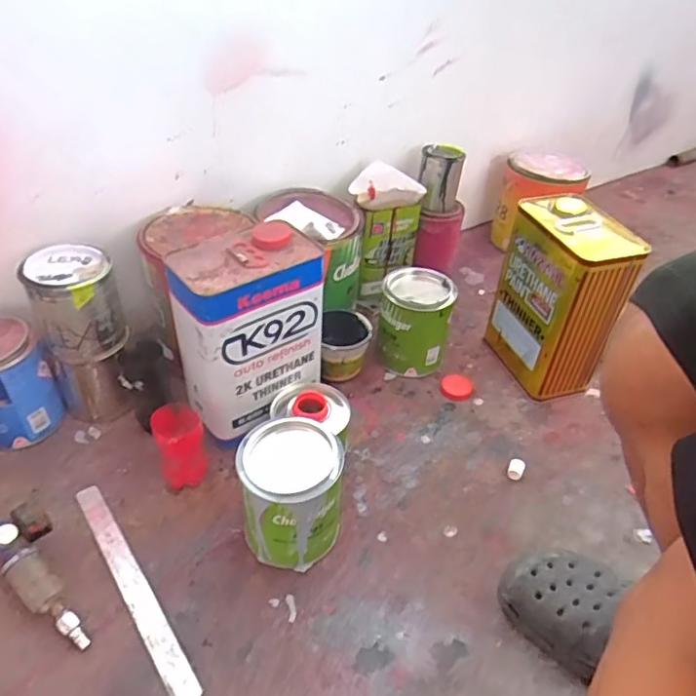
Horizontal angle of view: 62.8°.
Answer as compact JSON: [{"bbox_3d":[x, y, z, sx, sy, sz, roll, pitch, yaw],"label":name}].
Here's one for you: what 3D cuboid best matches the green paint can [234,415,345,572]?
[{"bbox_3d":[-0.061,0.161,0.620,0.105,0.139,0.096,1,40,-2],"label":"green paint can"}]

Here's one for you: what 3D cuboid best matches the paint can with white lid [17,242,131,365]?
[{"bbox_3d":[-0.333,-0.053,0.705,0.101,0.112,0.103,-18,45,-22],"label":"paint can with white lid"}]

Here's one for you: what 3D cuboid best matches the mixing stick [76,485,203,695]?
[{"bbox_3d":[-0.231,0.248,0.608,0.028,0.004,0.285,-25,47,-29],"label":"mixing stick"}]

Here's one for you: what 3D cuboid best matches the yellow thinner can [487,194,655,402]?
[{"bbox_3d":[0.298,-0.067,0.830,0.103,0.251,0.171,-14,42,-19],"label":"yellow thinner can"}]

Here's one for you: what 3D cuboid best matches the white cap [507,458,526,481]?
[{"bbox_3d":[0.219,0.156,0.741,0.020,0.016,0.024,21,43,20],"label":"white cap"}]

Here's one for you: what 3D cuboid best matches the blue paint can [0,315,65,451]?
[{"bbox_3d":[-0.431,0.048,0.719,0.097,0.135,0.099,2,40,-2],"label":"blue paint can"}]

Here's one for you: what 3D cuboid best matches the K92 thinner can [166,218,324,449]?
[{"bbox_3d":[-0.121,-0.029,0.710,0.172,0.212,0.111,-27,49,-30],"label":"K92 thinner can"}]

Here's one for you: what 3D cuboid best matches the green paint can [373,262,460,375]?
[{"bbox_3d":[0.095,-0.036,0.853,0.109,0.133,0.093,6,40,3],"label":"green paint can"}]

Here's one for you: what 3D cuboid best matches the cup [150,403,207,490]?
[{"bbox_3d":[-0.202,0.118,0.690,0.053,0.101,0.055,2,40,-2],"label":"cup"}]

